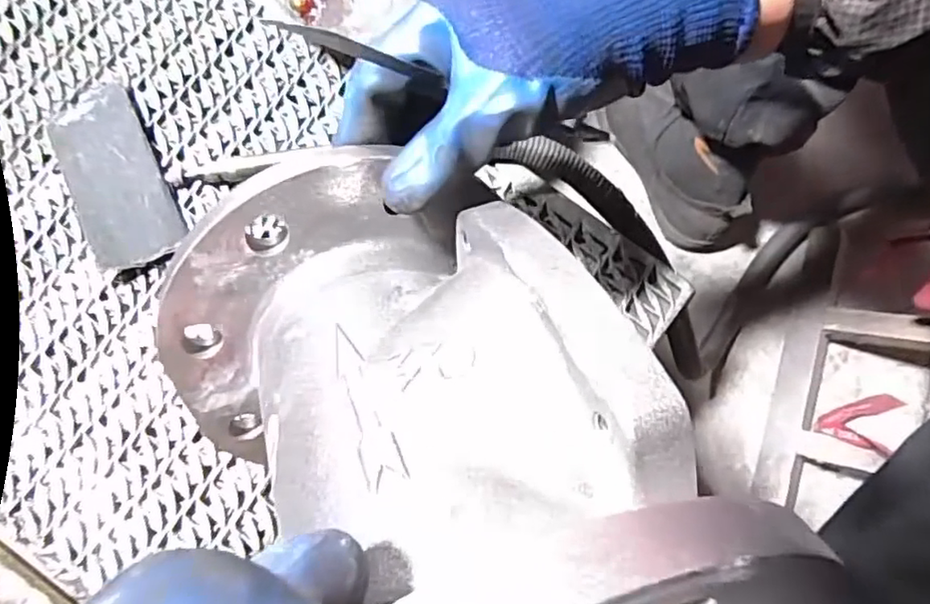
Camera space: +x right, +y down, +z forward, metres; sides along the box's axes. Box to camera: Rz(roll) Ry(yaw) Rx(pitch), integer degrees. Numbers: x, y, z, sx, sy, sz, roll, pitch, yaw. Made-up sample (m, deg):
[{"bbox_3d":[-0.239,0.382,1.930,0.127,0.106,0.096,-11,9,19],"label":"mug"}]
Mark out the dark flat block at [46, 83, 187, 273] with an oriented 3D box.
[{"bbox_3d":[-0.243,-0.087,0.421,0.059,0.016,0.135,-26,79,-7],"label":"dark flat block"}]

